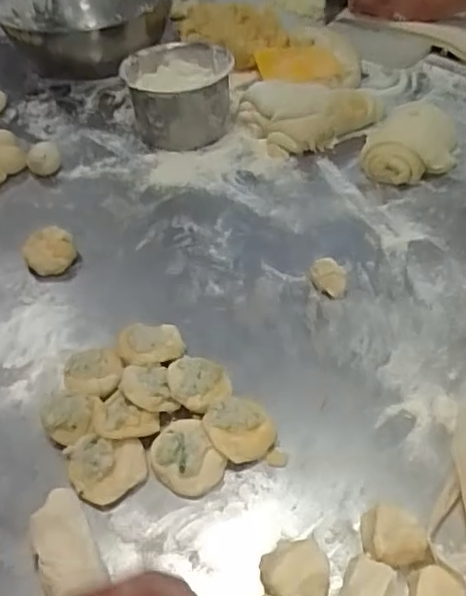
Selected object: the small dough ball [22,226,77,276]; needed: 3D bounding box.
[{"bbox_3d":[-0.207,-0.050,0.716,0.054,0.035,0.054,-3,44,3],"label":"small dough ball"}]

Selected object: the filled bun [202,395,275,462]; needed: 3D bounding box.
[{"bbox_3d":[0.004,0.109,0.532,0.054,0.027,0.055,-3,44,3],"label":"filled bun"}]

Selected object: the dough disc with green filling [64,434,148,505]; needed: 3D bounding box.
[{"bbox_3d":[-0.101,0.137,0.517,0.058,0.027,0.051,-23,47,-18],"label":"dough disc with green filling"}]

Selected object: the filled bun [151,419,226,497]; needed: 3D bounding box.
[{"bbox_3d":[-0.038,0.131,0.515,0.049,0.029,0.055,-29,49,-23],"label":"filled bun"}]

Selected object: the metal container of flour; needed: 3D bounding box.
[{"bbox_3d":[-0.072,-0.280,0.885,0.140,0.106,0.160,-2,44,3],"label":"metal container of flour"}]

